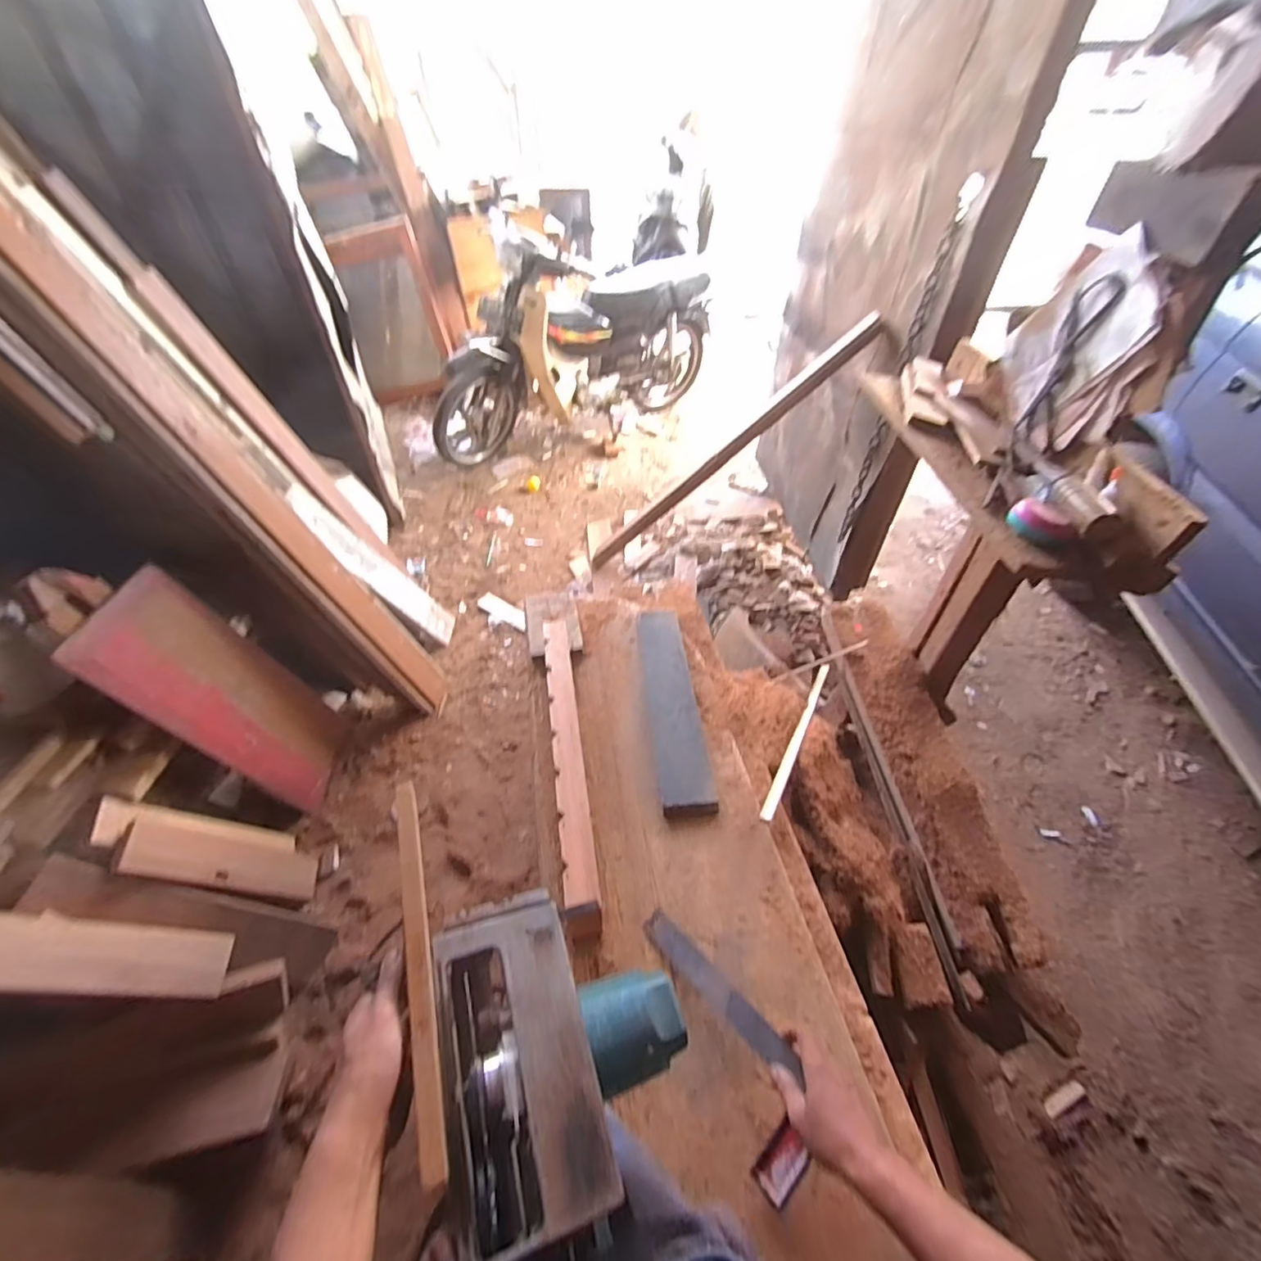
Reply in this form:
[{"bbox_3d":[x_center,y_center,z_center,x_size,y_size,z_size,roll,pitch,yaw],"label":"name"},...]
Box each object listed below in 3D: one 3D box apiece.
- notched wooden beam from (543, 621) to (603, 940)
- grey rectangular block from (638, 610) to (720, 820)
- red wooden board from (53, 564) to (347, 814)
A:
[{"bbox_3d":[-0.106,0.206,0.928,0.050,0.109,0.568,-6,45,-7],"label":"notched wooden beam"},{"bbox_3d":[0.083,0.137,1.058,0.100,0.034,0.470,-3,45,-3],"label":"grey rectangular block"},{"bbox_3d":[-1.028,0.179,1.404,0.042,0.706,0.300,-9,45,18],"label":"red wooden board"}]

